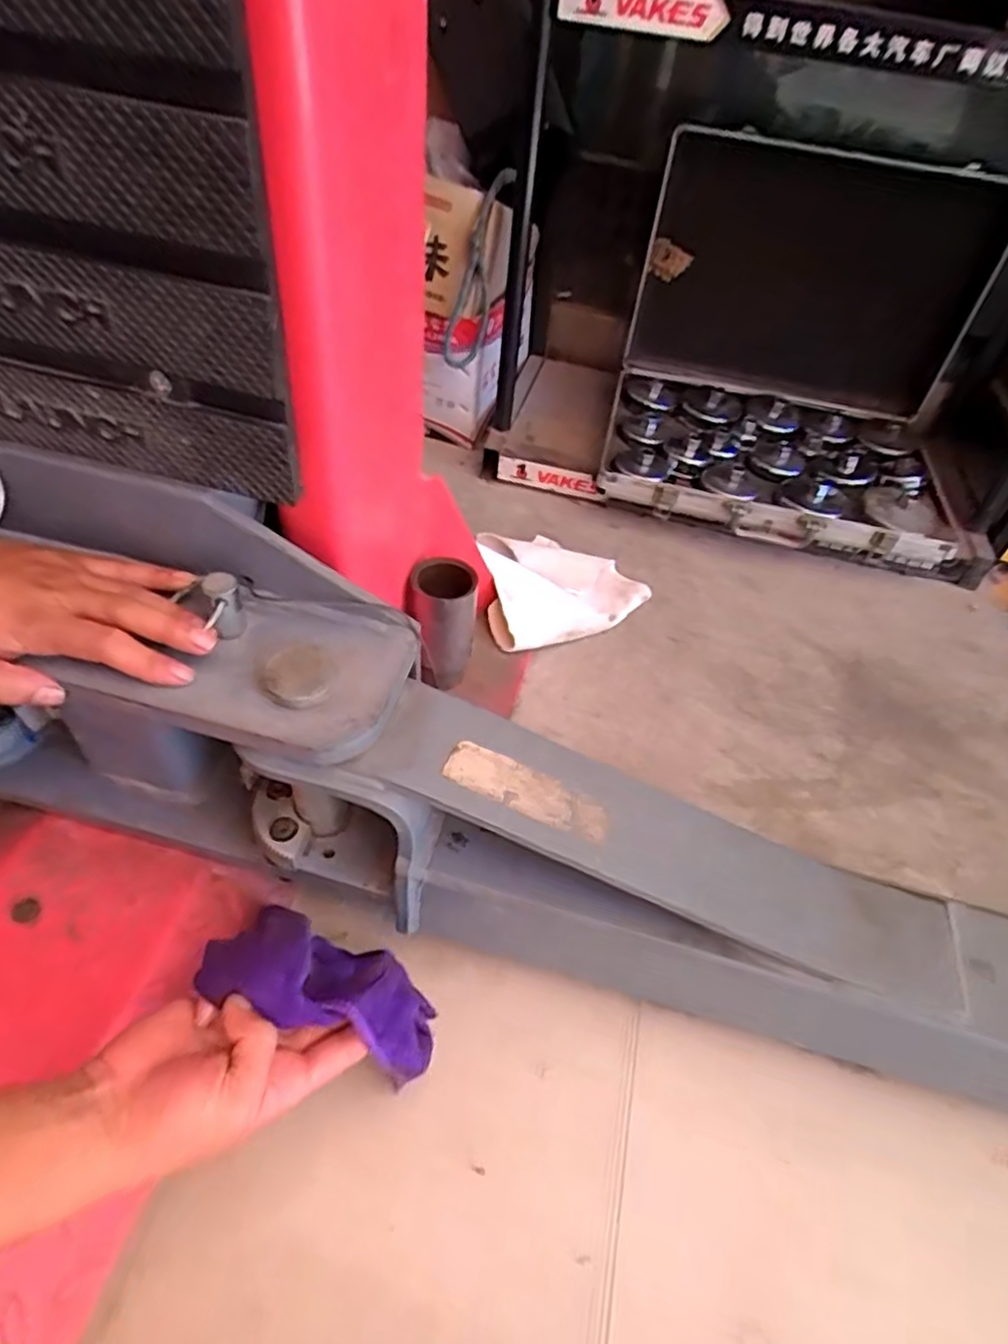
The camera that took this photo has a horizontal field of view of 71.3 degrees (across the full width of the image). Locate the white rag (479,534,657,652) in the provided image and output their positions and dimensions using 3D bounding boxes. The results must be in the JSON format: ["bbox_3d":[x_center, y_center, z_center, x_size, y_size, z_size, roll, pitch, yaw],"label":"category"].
[{"bbox_3d":[0.047,-0.117,0.825,0.216,0.058,0.180,-21,54,-24],"label":"white rag"}]

